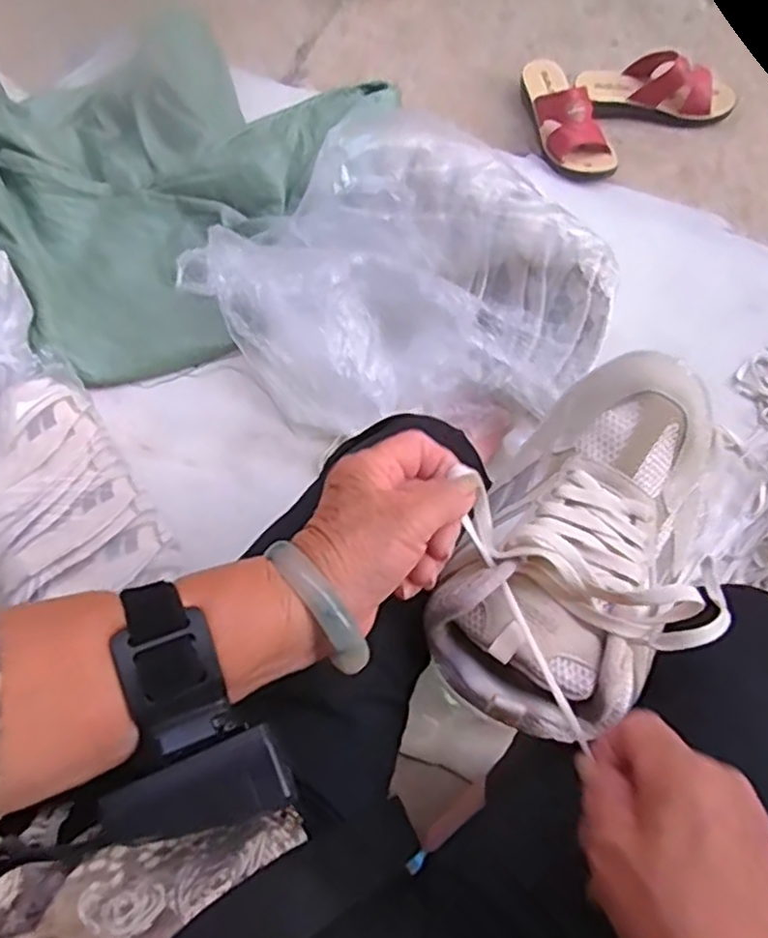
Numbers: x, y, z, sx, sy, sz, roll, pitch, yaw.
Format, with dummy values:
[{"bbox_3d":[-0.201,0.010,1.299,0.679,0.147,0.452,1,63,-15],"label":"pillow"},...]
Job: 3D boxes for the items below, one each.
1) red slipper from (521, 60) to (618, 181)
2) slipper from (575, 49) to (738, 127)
[{"bbox_3d":[0.259,-0.526,1.040,0.083,0.078,0.233,-20,69,-4],"label":"red slipper"},{"bbox_3d":[0.406,-0.567,1.049,0.230,0.076,0.089,9,69,7],"label":"slipper"}]

